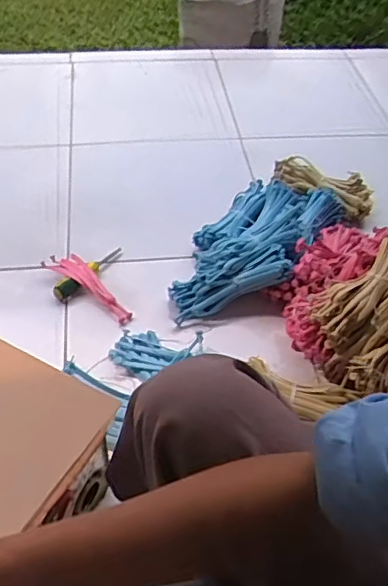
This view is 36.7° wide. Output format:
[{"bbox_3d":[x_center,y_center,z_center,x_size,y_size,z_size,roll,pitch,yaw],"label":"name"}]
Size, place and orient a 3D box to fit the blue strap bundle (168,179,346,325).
[{"bbox_3d":[0.110,-0.095,1.060,0.188,0.091,0.377,27,51,19],"label":"blue strap bundle"}]

